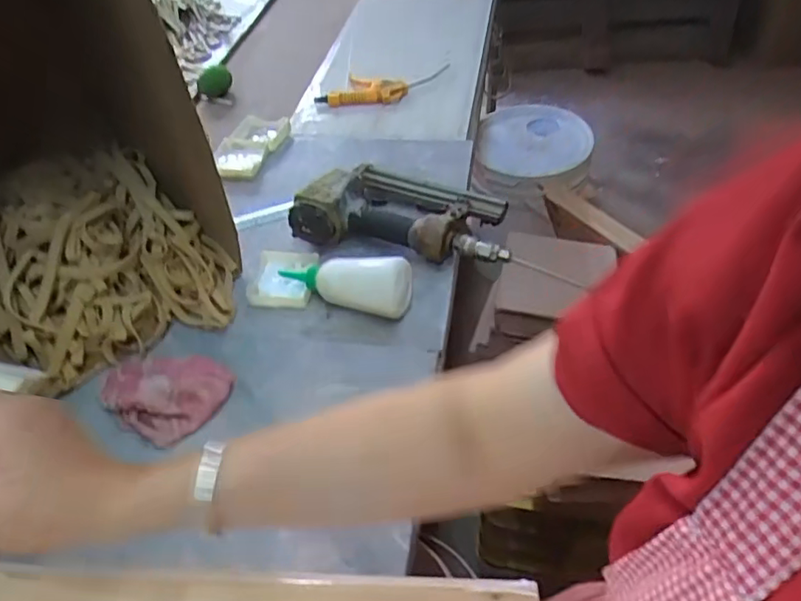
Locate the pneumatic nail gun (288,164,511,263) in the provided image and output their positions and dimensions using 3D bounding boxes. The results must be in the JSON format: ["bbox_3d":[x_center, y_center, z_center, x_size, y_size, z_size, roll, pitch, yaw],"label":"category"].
[{"bbox_3d":[0.010,-0.120,0.718,0.257,0.058,0.145,10,49,14],"label":"pneumatic nail gun"}]

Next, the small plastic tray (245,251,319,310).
[{"bbox_3d":[-0.137,-0.031,0.678,0.075,0.012,0.083,2,48,7],"label":"small plastic tray"}]

